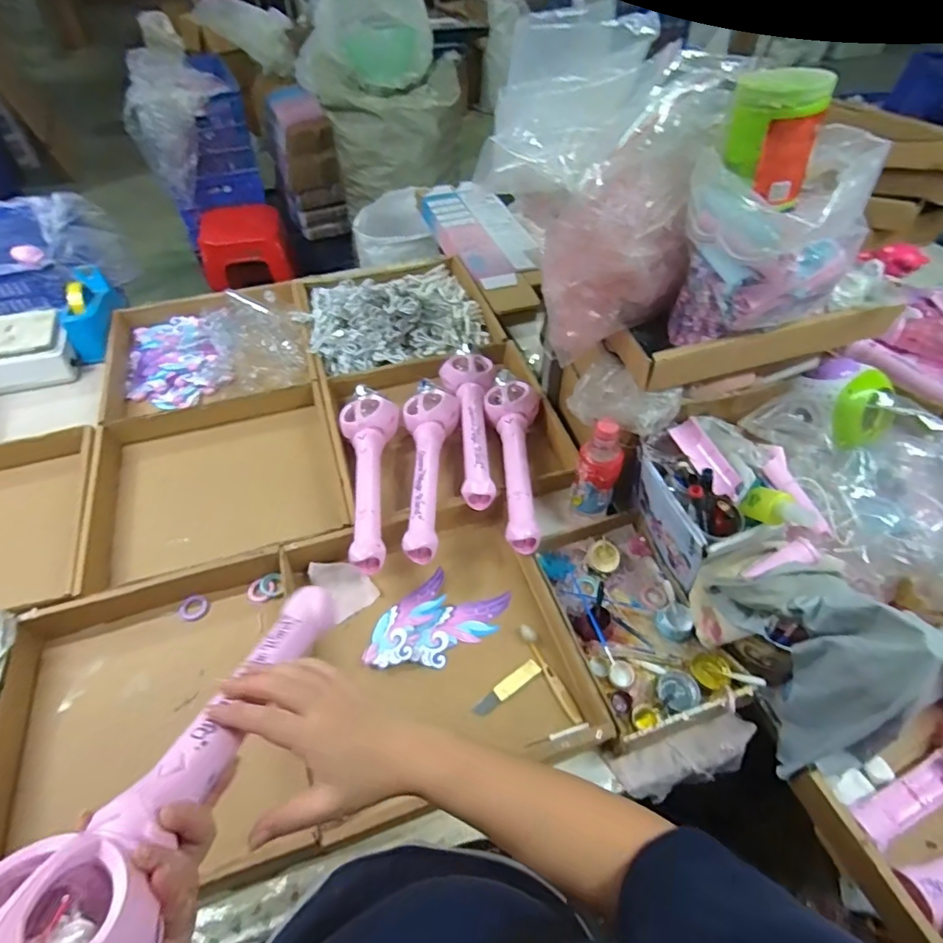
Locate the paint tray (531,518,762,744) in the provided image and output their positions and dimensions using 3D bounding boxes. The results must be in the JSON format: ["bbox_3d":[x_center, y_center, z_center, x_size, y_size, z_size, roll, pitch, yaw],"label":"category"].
[{"bbox_3d":[0.222,0.199,0.742,0.187,0.050,0.294,-14,53,-11],"label":"paint tray"}]

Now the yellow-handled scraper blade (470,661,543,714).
[{"bbox_3d":[0.046,0.282,0.694,0.102,0.007,0.022,-29,57,-21],"label":"yellow-handled scraper blade"}]

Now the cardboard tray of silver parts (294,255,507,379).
[{"bbox_3d":[-0.166,-0.368,1.133,0.375,0.104,0.404,-16,53,-12],"label":"cardboard tray of silver parts"}]

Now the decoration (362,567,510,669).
[{"bbox_3d":[-0.051,0.213,0.746,0.199,0.012,0.123,-37,60,-26],"label":"decoration"}]

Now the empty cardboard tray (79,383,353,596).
[{"bbox_3d":[-0.418,0.026,0.907,0.384,0.083,0.338,-15,53,-12],"label":"empty cardboard tray"}]

